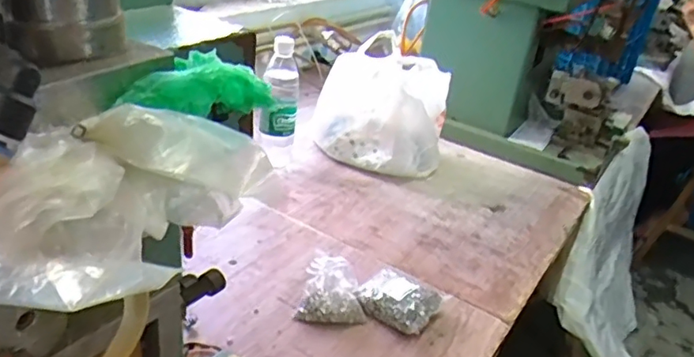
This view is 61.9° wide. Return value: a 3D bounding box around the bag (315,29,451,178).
[{"bbox_3d":[0.069,-0.132,1.028,0.233,0.238,0.132,5,28,-4],"label":"bag"}]

